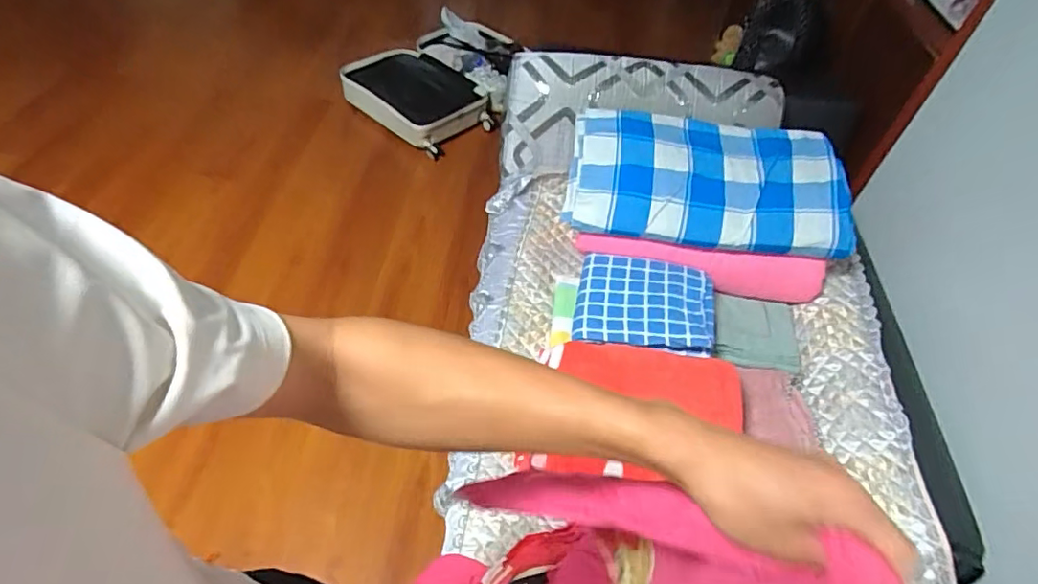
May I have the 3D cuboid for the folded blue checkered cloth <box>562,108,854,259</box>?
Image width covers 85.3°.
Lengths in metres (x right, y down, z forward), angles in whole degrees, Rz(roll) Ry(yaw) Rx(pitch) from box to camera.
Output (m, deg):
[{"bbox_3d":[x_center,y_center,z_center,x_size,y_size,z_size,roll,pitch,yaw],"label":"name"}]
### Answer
[{"bbox_3d":[0.411,-0.263,1.250,0.584,0.083,0.336,9,50,2],"label":"folded blue checkered cloth"}]

